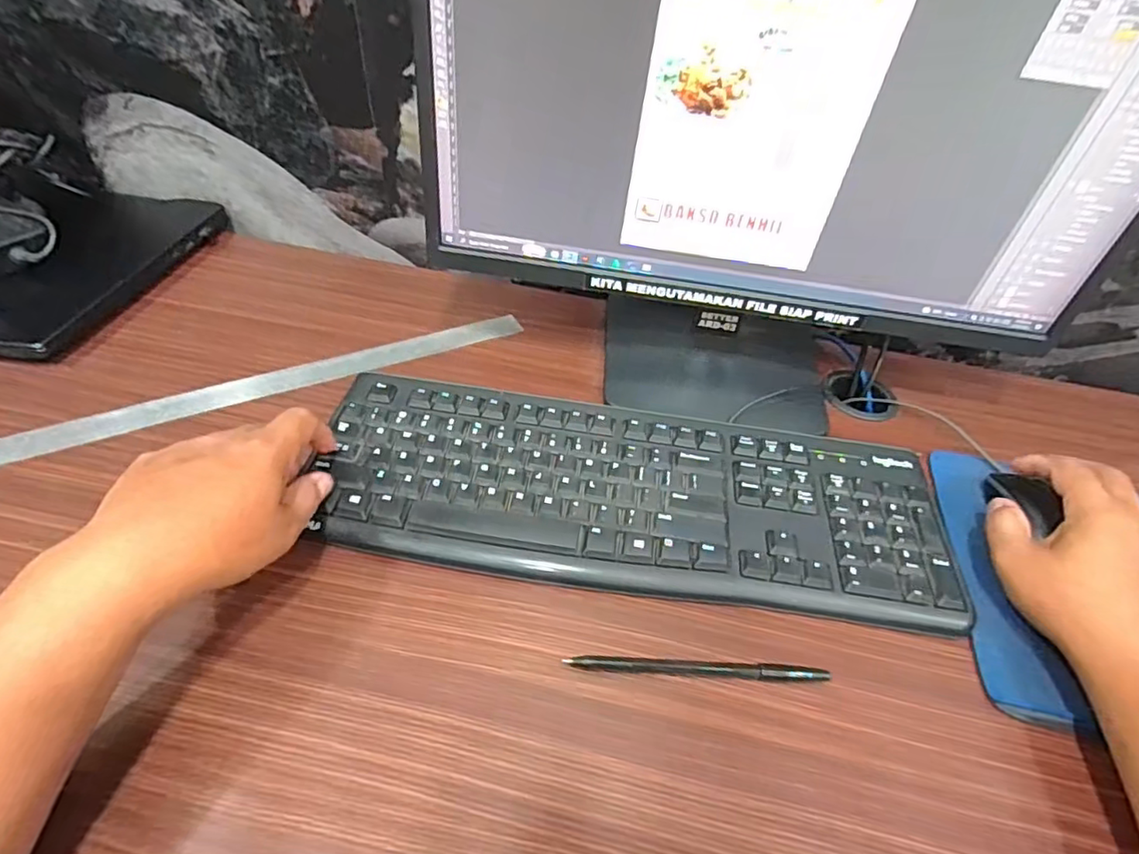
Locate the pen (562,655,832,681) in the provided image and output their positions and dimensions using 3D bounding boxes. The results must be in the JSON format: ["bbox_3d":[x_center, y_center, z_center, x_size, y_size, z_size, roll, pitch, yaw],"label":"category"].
[{"bbox_3d":[0.074,0.138,0.343,0.148,0.004,0.009,4,45,-2],"label":"pen"}]

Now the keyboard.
[{"bbox_3d":[0.044,0.044,0.419,0.421,0.016,0.149,8,45,2],"label":"keyboard"}]

